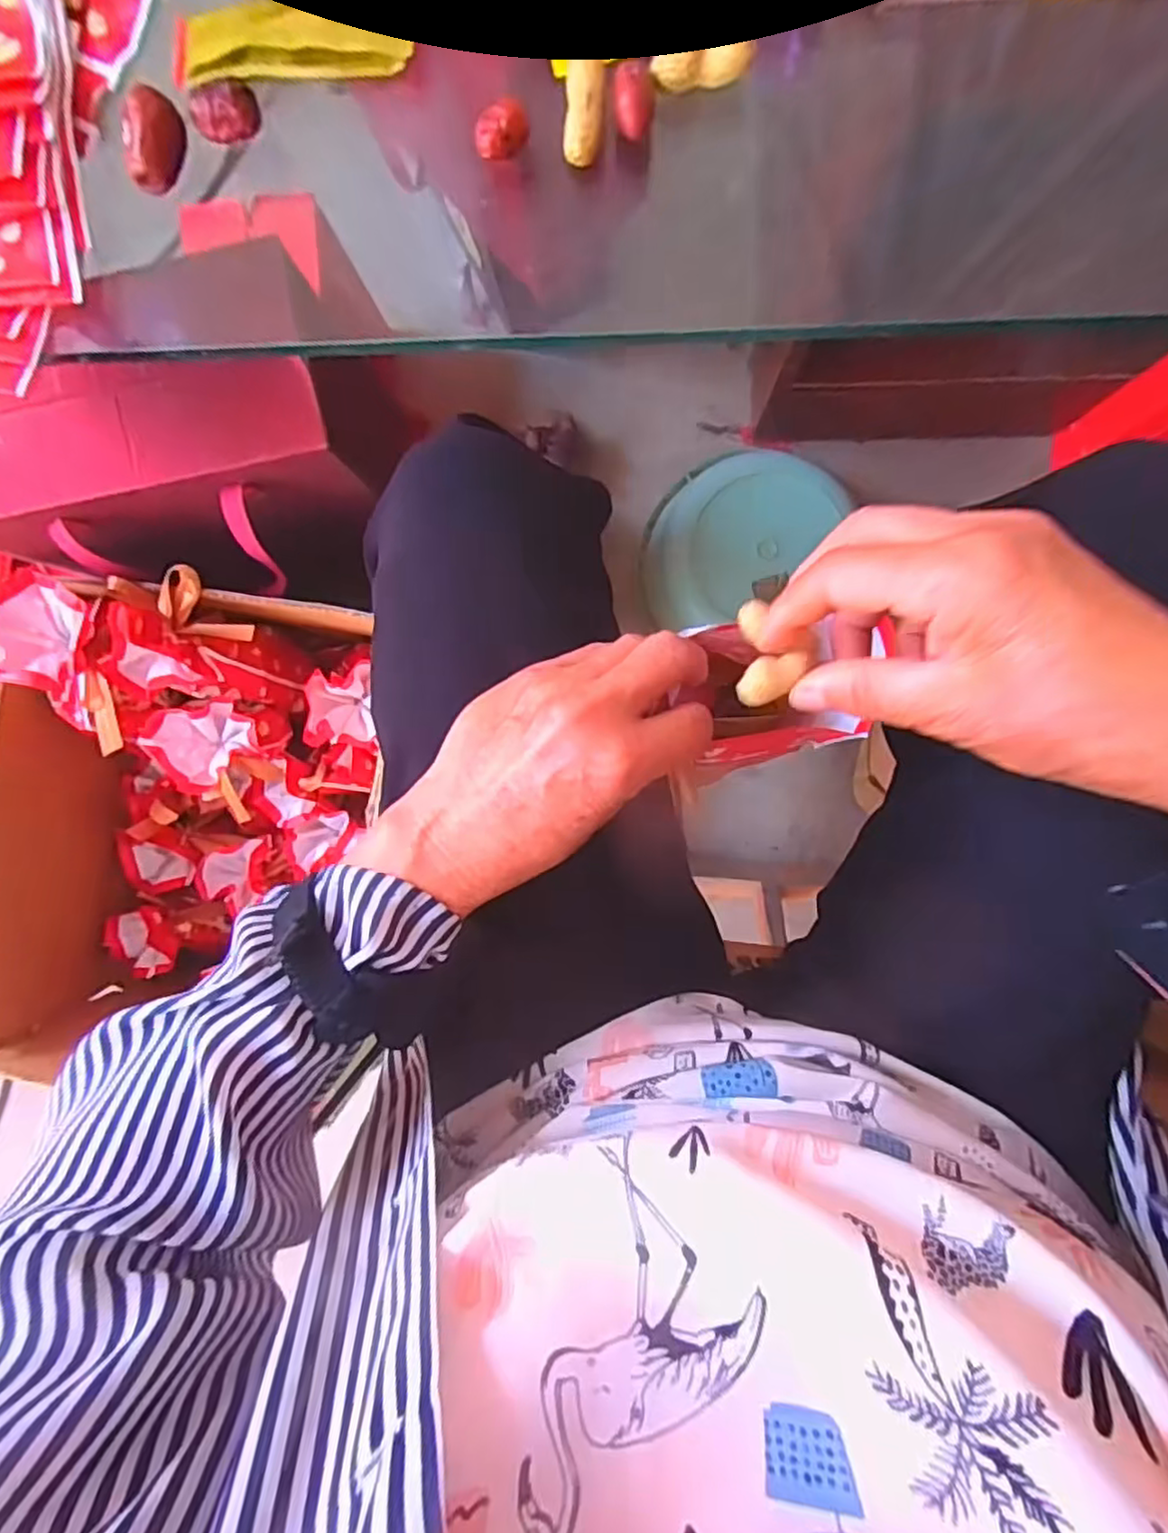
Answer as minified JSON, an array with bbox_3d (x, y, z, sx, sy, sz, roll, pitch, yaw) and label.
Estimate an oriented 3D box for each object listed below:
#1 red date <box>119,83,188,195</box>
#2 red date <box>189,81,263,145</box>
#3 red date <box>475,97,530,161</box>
[{"bbox_3d":[-0.185,-0.267,0.283,0.016,0.018,0.035,26,94,3],"label":"red date"},{"bbox_3d":[-0.151,-0.274,0.279,0.027,0.013,0.016,1,92,4],"label":"red date"},{"bbox_3d":[-0.033,-0.260,0.270,0.023,0.013,0.013,-28,90,5],"label":"red date"}]

